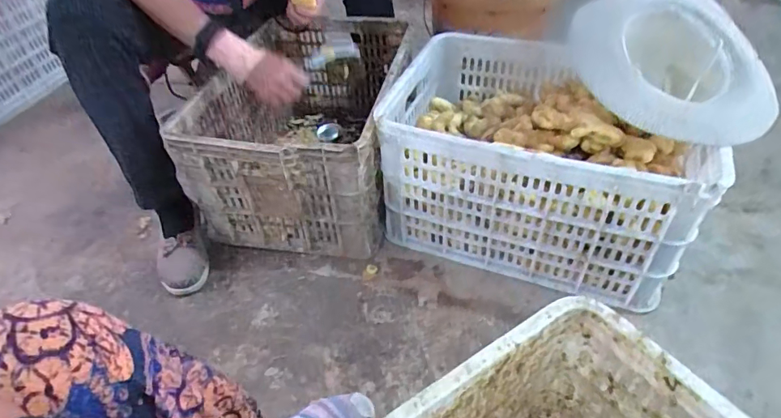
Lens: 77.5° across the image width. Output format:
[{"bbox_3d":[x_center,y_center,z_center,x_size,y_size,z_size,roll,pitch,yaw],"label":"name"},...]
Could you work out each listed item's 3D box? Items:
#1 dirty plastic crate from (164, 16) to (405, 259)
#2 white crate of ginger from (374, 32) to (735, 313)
[{"bbox_3d":[-0.174,-0.187,1.066,0.363,0.282,0.579,3,42,8],"label":"dirty plastic crate"},{"bbox_3d":[0.281,-0.099,0.934,0.517,0.286,0.381,14,46,17],"label":"white crate of ginger"}]

